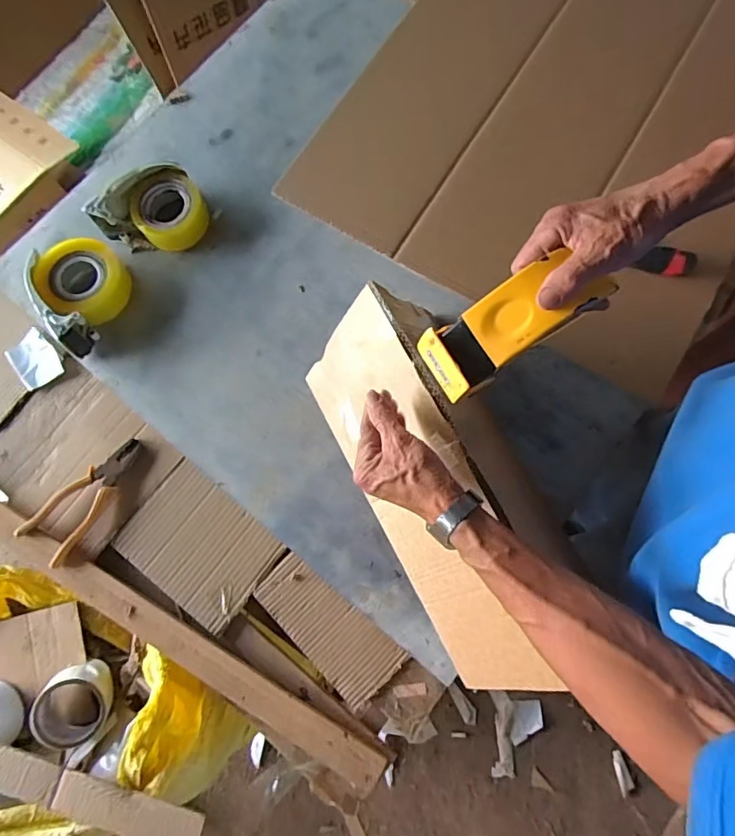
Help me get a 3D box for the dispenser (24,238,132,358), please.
[{"bbox_3d":[-0.422,-0.191,0.740,0.126,0.073,0.153,-29,80,-8],"label":"dispenser"}]

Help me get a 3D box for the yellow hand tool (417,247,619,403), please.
[{"bbox_3d":[0.123,-0.080,0.423,0.156,0.034,0.066,-30,79,12],"label":"yellow hand tool"}]

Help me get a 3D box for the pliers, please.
[{"bbox_3d":[-0.395,0.104,0.690,0.075,0.024,0.185,33,79,6],"label":"pliers"}]

